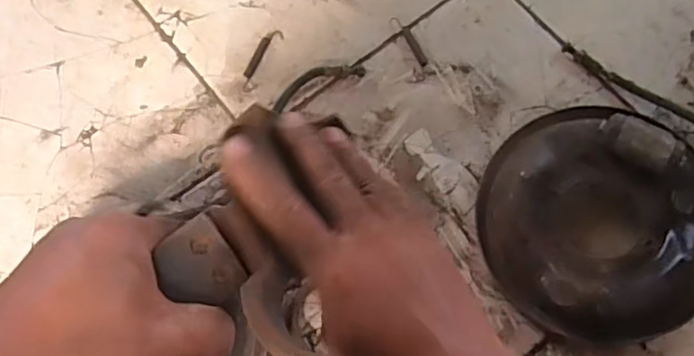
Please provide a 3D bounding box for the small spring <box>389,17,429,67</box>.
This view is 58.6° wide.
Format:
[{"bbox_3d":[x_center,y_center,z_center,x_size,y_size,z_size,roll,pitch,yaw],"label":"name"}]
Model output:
[{"bbox_3d":[0.085,-0.182,0.818,0.016,0.005,0.079,-31,75,-11],"label":"small spring"}]

